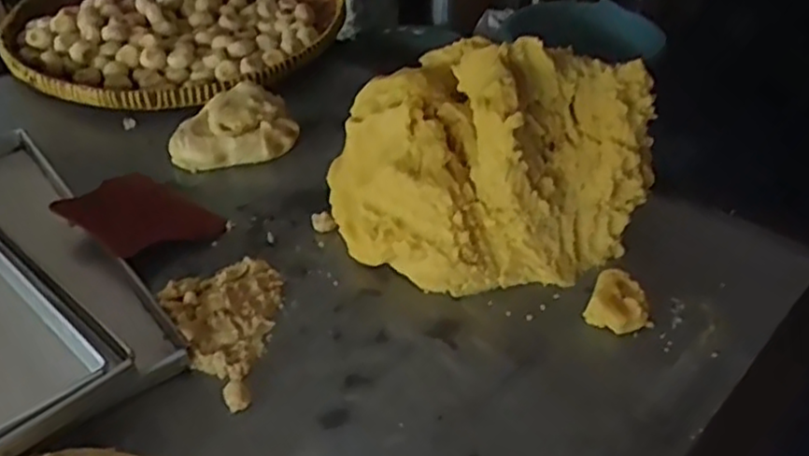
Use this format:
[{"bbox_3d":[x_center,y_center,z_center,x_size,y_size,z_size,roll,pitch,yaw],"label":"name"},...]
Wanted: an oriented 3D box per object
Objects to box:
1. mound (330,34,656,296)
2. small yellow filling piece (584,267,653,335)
[{"bbox_3d":[0.081,-0.075,0.795,0.314,0.179,0.261,25,45,29],"label":"mound"},{"bbox_3d":[0.213,0.076,0.722,0.060,0.035,0.054,19,42,22],"label":"small yellow filling piece"}]

